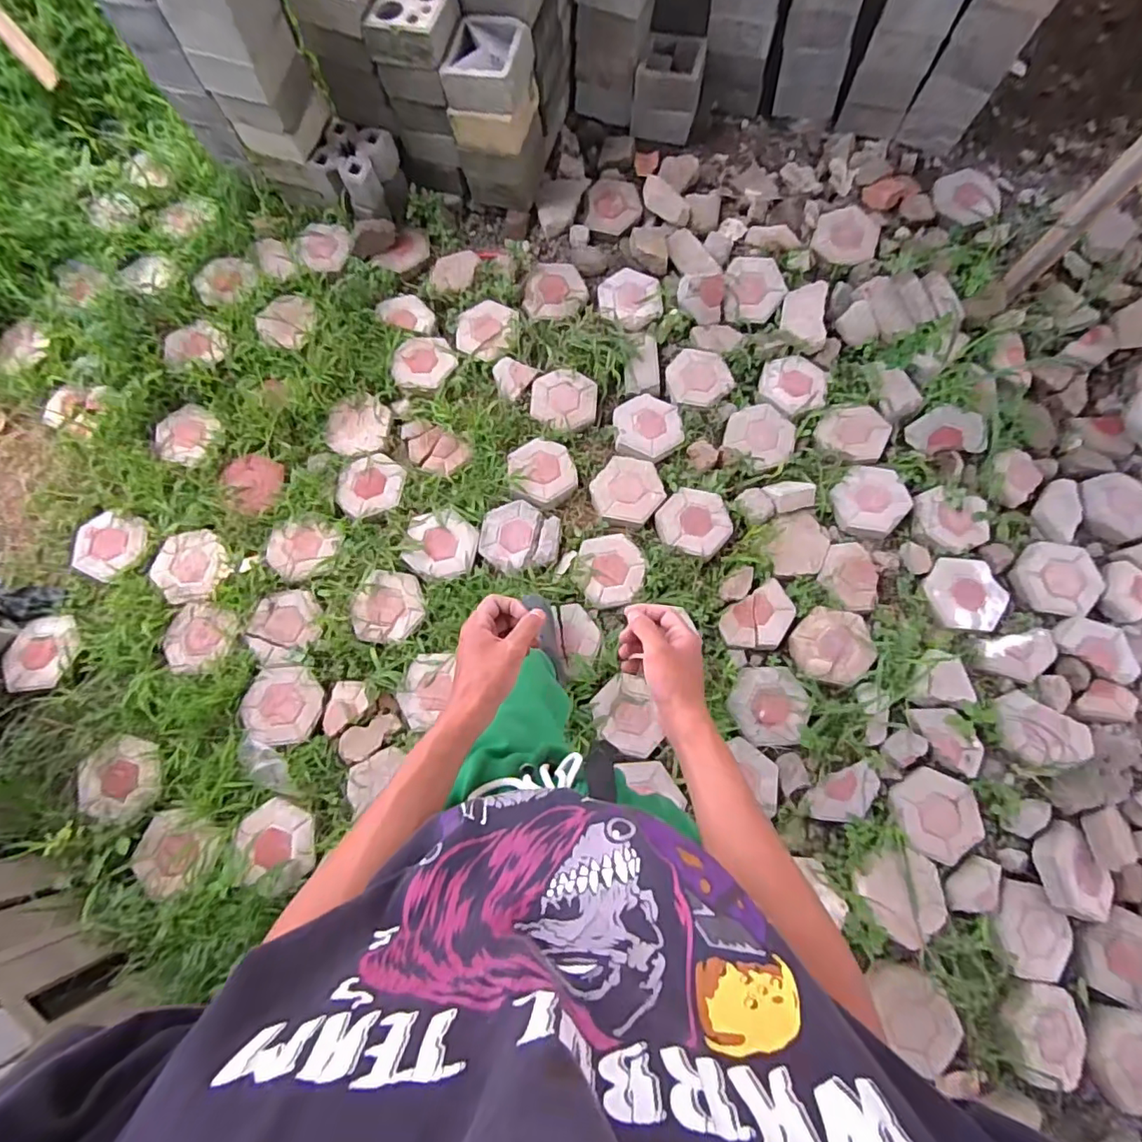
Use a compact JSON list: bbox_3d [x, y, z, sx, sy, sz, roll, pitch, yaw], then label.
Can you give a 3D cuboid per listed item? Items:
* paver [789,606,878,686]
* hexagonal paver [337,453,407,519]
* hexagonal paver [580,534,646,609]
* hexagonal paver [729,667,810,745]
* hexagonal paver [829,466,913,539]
[{"bbox_3d":[0.695,0.191,1.456,0.189,0.044,0.212,39,79,10],"label":"paver"},{"bbox_3d":[-0.568,-0.243,1.566,0.183,0.039,0.210,4,75,2],"label":"hexagonal paver"},{"bbox_3d":[0.116,-0.005,1.537,0.170,0.040,0.203,-13,75,-3],"label":"hexagonal paver"},{"bbox_3d":[0.519,0.351,1.445,0.188,0.041,0.197,-4,75,0],"label":"hexagonal paver"},{"bbox_3d":[0.859,-0.201,1.591,0.203,0.050,0.206,-40,78,-9],"label":"hexagonal paver"}]

